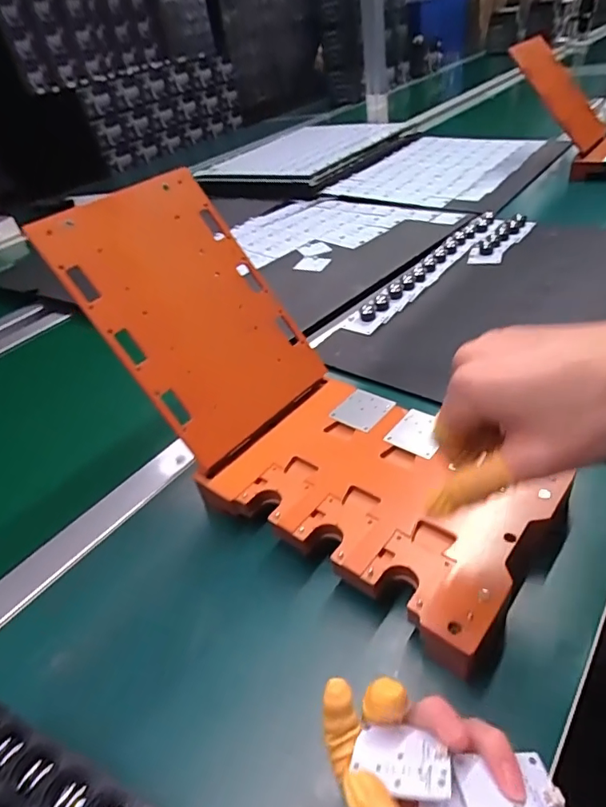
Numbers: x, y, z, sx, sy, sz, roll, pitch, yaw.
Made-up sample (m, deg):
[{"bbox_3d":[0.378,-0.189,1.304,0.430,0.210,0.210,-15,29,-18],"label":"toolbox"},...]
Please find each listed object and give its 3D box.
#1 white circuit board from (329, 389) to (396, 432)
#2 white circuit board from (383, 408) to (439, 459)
[{"bbox_3d":[0.055,0.005,0.458,0.047,0.005,0.047,20,47,33],"label":"white circuit board"},{"bbox_3d":[0.099,0.025,0.424,0.045,0.006,0.047,23,51,35],"label":"white circuit board"}]

